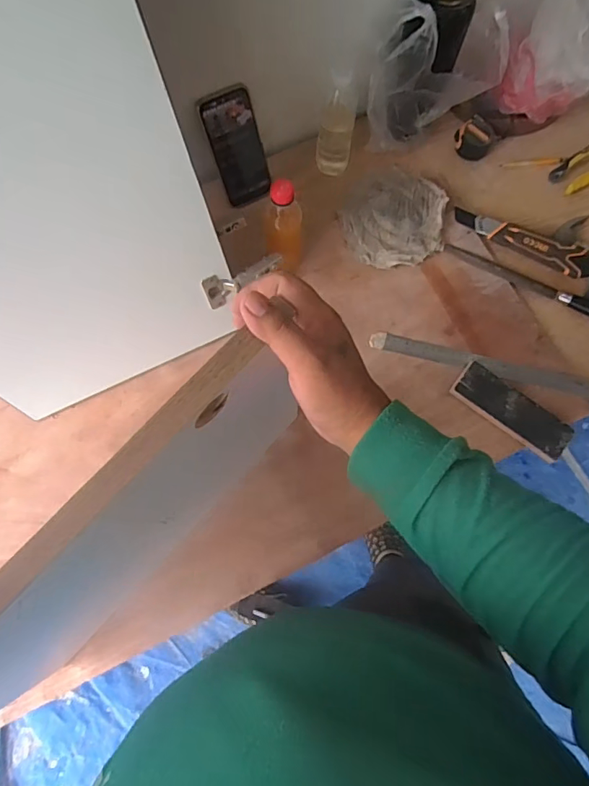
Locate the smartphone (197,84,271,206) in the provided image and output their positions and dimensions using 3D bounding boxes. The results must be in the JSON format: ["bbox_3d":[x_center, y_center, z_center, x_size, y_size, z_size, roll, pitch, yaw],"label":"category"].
[{"bbox_3d":[-0.086,-0.371,0.732,0.074,0.161,0.010,-23,47,-5],"label":"smartphone"}]

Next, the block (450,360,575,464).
[{"bbox_3d":[0.314,0.027,0.698,0.173,0.015,0.058,38,81,7],"label":"block"}]

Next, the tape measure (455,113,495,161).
[{"bbox_3d":[0.305,-0.428,0.811,0.061,0.029,0.060,0,78,0],"label":"tape measure"}]

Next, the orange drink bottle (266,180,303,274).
[{"bbox_3d":[-0.013,-0.227,0.688,0.052,0.181,0.043,-1,78,0],"label":"orange drink bottle"}]

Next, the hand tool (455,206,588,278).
[{"bbox_3d":[0.367,-0.245,0.769,0.226,0.044,0.049,30,80,6],"label":"hand tool"}]

